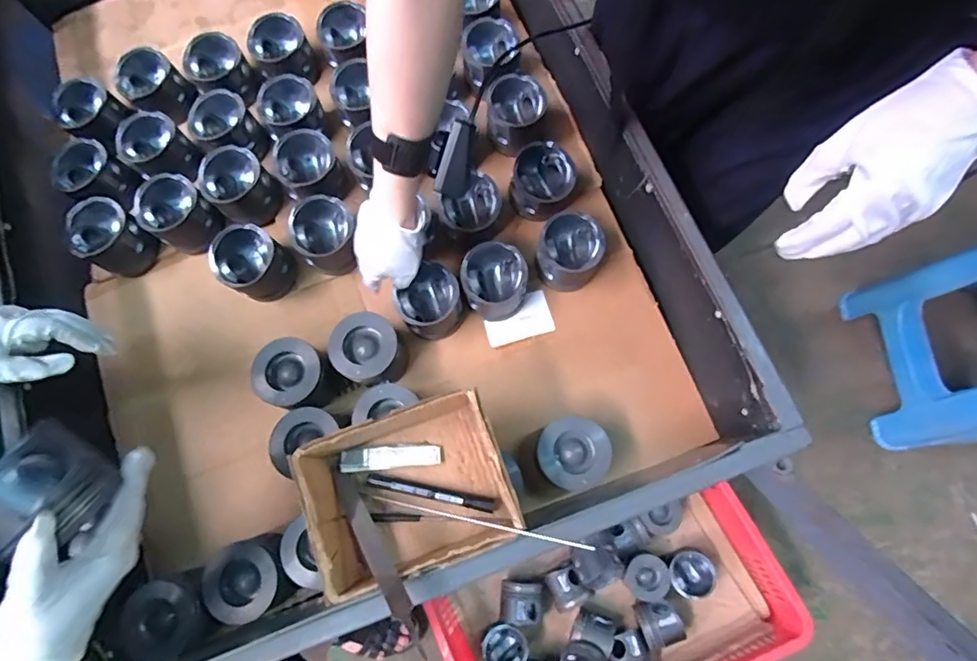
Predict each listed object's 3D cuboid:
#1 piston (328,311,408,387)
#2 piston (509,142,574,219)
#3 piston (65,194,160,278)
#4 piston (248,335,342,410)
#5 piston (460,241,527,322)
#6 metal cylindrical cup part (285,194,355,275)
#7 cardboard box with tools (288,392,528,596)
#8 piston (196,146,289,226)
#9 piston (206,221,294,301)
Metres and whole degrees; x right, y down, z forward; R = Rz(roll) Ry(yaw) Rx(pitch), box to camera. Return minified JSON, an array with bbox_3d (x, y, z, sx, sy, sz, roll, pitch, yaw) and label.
[{"bbox_3d":[-0.151,0.025,0.691,0.088,0.066,0.084,-11,75,-1],"label":"piston"},{"bbox_3d":[0.074,-0.204,0.745,0.081,0.073,0.083,0,75,2],"label":"piston"},{"bbox_3d":[-0.524,-0.127,0.753,0.090,0.084,0.079,37,79,11],"label":"piston"},{"bbox_3d":[-0.242,0.058,0.673,0.089,0.084,0.079,24,77,8],"label":"piston"},{"bbox_3d":[0.008,-0.063,0.714,0.081,0.076,0.084,0,75,2],"label":"piston"},{"bbox_3d":[-0.219,-0.129,0.720,0.076,0.064,0.082,0,75,2],"label":"metal cylindrical cup part"},{"bbox_3d":[-0.081,0.165,0.565,0.195,0.092,0.149,-19,75,-3],"label":"cardboard box with tools"},{"bbox_3d":[-0.347,-0.199,0.752,0.087,0.074,0.084,0,75,2],"label":"piston"},{"bbox_3d":[-0.318,-0.088,0.733,0.091,0.083,0.083,0,75,2],"label":"piston"}]

